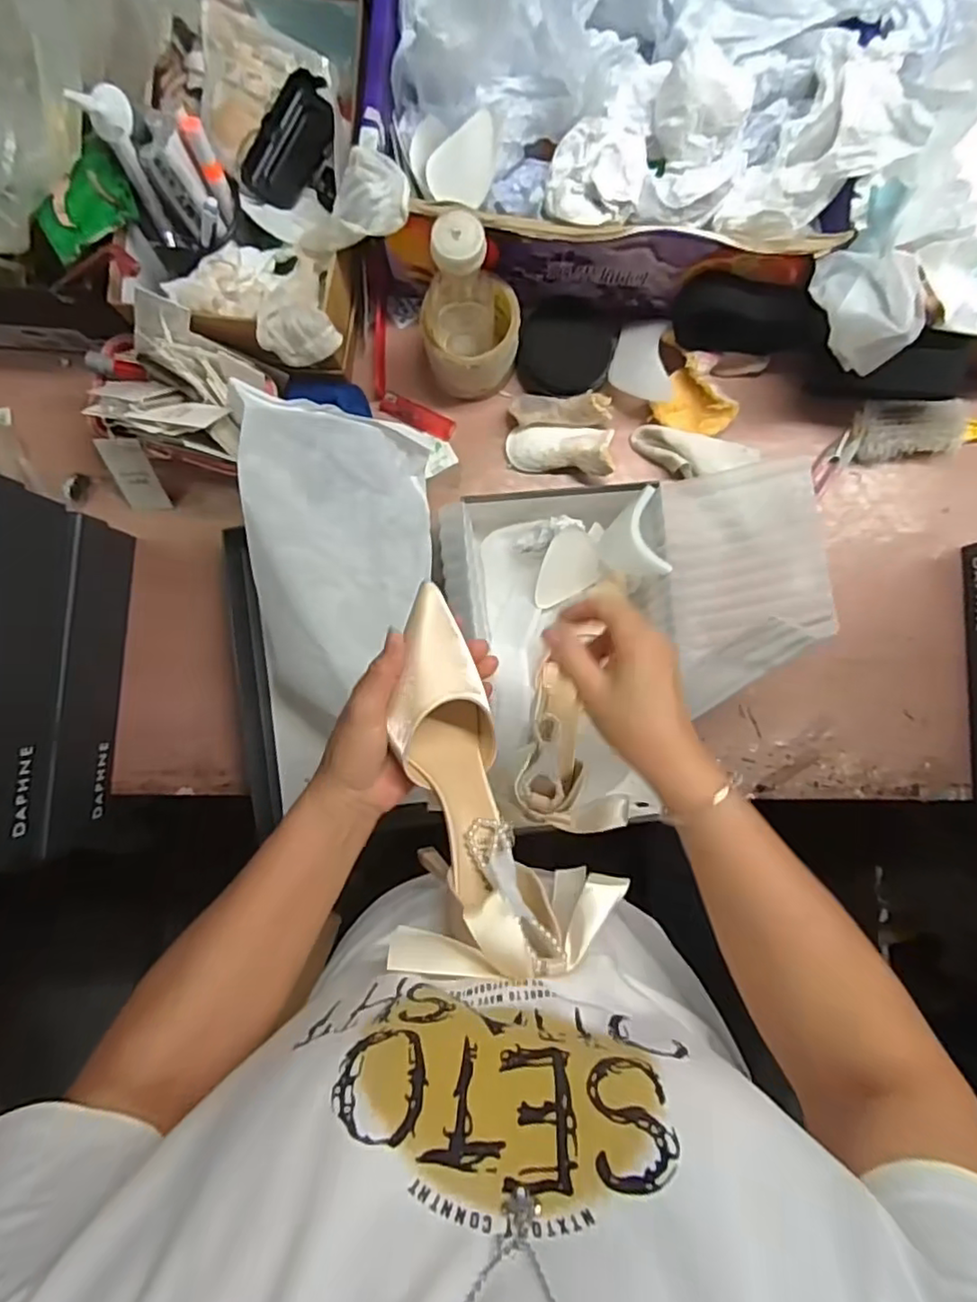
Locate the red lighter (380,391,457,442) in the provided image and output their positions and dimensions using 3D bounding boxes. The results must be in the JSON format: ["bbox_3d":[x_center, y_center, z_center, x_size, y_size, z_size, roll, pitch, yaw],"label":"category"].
[{"bbox_3d":[-0.072,-0.237,0.641,0.078,0.008,0.022,23,89,0],"label":"red lighter"}]

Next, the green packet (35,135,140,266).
[{"bbox_3d":[-0.326,-0.363,0.522,0.053,0.019,0.090,38,92,-4],"label":"green packet"}]

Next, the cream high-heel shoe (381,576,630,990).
[{"bbox_3d":[-0.010,0.084,0.421,0.124,0.098,0.237,-18,76,-1],"label":"cream high-heel shoe"}]

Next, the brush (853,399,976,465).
[{"bbox_3d":[0.488,-0.216,0.635,0.235,0.035,0.056,2,89,0],"label":"brush"}]

